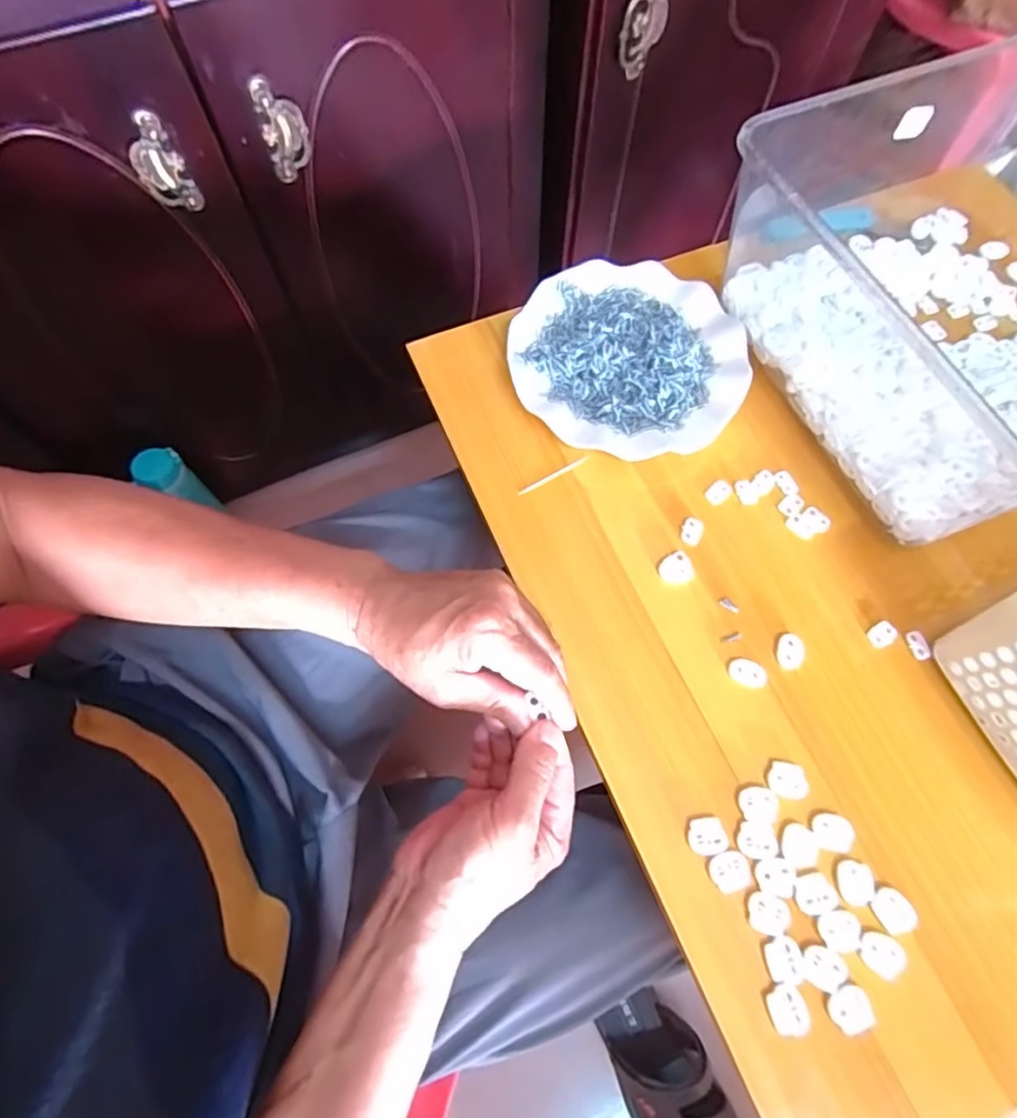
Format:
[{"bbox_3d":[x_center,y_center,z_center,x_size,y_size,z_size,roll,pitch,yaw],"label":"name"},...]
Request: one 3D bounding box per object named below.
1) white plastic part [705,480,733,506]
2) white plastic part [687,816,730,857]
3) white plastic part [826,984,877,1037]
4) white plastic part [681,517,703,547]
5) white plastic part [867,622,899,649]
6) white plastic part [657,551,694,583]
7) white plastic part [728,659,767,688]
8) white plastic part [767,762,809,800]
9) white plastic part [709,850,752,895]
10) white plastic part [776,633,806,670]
[{"bbox_3d":[0.158,-0.050,0.451,0.021,0.004,0.015,-40,73,-15],"label":"white plastic part"},{"bbox_3d":[0.118,0.165,0.358,0.022,0.004,0.020,0,68,-1],"label":"white plastic part"},{"bbox_3d":[0.184,0.242,0.323,0.023,0.006,0.019,-22,70,-9],"label":"white plastic part"},{"bbox_3d":[0.134,-0.021,0.437,0.014,0.004,0.022,15,68,6],"label":"white plastic part"},{"bbox_3d":[0.255,0.051,0.409,0.020,0.004,0.015,-32,72,-13],"label":"white plastic part"},{"bbox_3d":[0.118,0.006,0.423,0.024,0.004,0.021,-16,69,-7],"label":"white plastic part"},{"bbox_3d":[0.157,0.075,0.395,0.024,0.004,0.016,24,69,9],"label":"white plastic part"},{"bbox_3d":[0.171,0.135,0.367,0.023,0.004,0.020,9,68,3],"label":"white plastic part"},{"bbox_3d":[0.129,0.181,0.349,0.022,0.004,0.020,-13,68,-6],"label":"white plastic part"},{"bbox_3d":[0.189,0.062,0.401,0.016,0.004,0.025,14,68,5],"label":"white plastic part"}]

